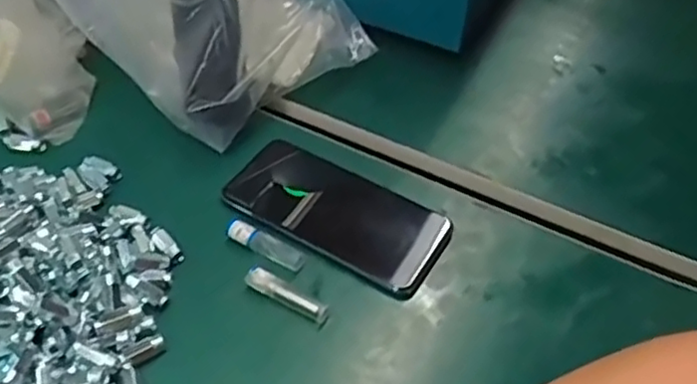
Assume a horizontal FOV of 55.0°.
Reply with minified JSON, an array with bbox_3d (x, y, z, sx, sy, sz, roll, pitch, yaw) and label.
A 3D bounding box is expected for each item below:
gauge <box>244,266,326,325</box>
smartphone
[{"bbox_3d":[-0.039,0.064,0.423,0.056,0.012,0.015,27,51,19],"label":"gauge"},{"bbox_3d":[-0.008,0.011,0.472,0.159,0.012,0.077,27,52,19],"label":"smartphone"}]

